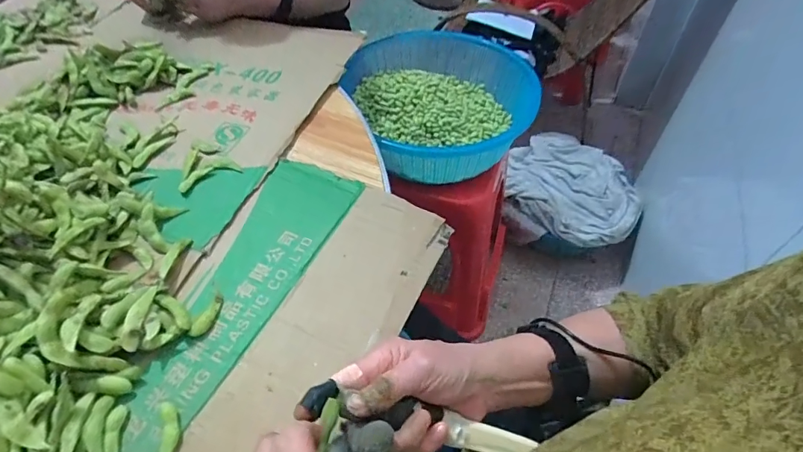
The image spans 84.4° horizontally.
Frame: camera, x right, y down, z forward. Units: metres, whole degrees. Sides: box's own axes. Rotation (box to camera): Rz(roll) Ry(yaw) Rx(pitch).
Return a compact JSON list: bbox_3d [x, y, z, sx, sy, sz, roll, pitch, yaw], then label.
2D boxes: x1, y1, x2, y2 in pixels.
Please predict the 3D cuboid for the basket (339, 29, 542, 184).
[{"bbox_3d":[0.094,-0.261,0.916,0.352,0.126,0.368,0,50,0],"label":"basket"}]

